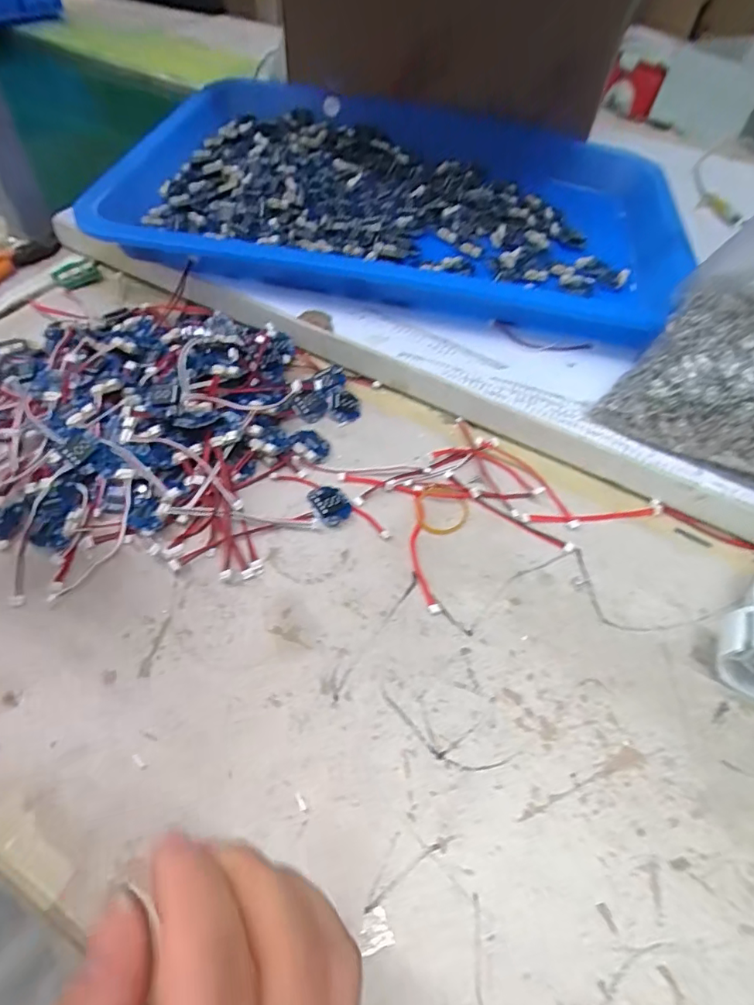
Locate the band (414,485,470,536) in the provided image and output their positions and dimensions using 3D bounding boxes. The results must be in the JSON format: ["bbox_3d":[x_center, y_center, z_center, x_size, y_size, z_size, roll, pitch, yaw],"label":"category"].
[{"bbox_3d":[0.040,0.004,0.316,0.033,0.004,0.031,-3,54,-5],"label":"band"}]

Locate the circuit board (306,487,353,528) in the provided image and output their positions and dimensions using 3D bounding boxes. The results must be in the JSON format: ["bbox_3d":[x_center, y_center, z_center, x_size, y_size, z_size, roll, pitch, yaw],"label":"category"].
[{"bbox_3d":[-0.028,0.001,0.313,0.021,0.006,0.027,-27,60,-21],"label":"circuit board"}]

